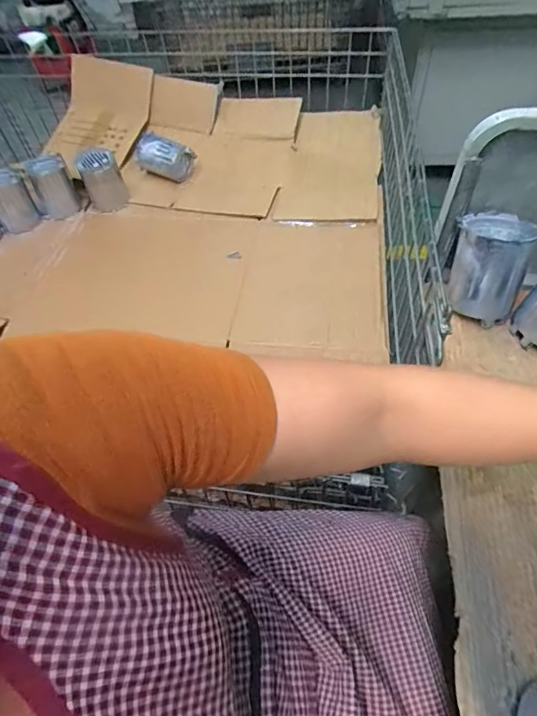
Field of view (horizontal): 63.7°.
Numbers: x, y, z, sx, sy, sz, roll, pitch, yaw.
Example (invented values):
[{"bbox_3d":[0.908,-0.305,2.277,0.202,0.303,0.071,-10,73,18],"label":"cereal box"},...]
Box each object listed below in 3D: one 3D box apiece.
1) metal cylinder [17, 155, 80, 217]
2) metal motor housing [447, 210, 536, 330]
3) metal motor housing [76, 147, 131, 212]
[{"bbox_3d":[-0.520,-0.410,1.043,0.099,0.120,0.071,-24,55,-14],"label":"metal cylinder"},{"bbox_3d":[0.294,-0.114,0.586,0.094,0.138,0.092,32,45,33],"label":"metal motor housing"},{"bbox_3d":[-0.390,-0.416,1.028,0.089,0.129,0.084,-24,55,-14],"label":"metal motor housing"}]

